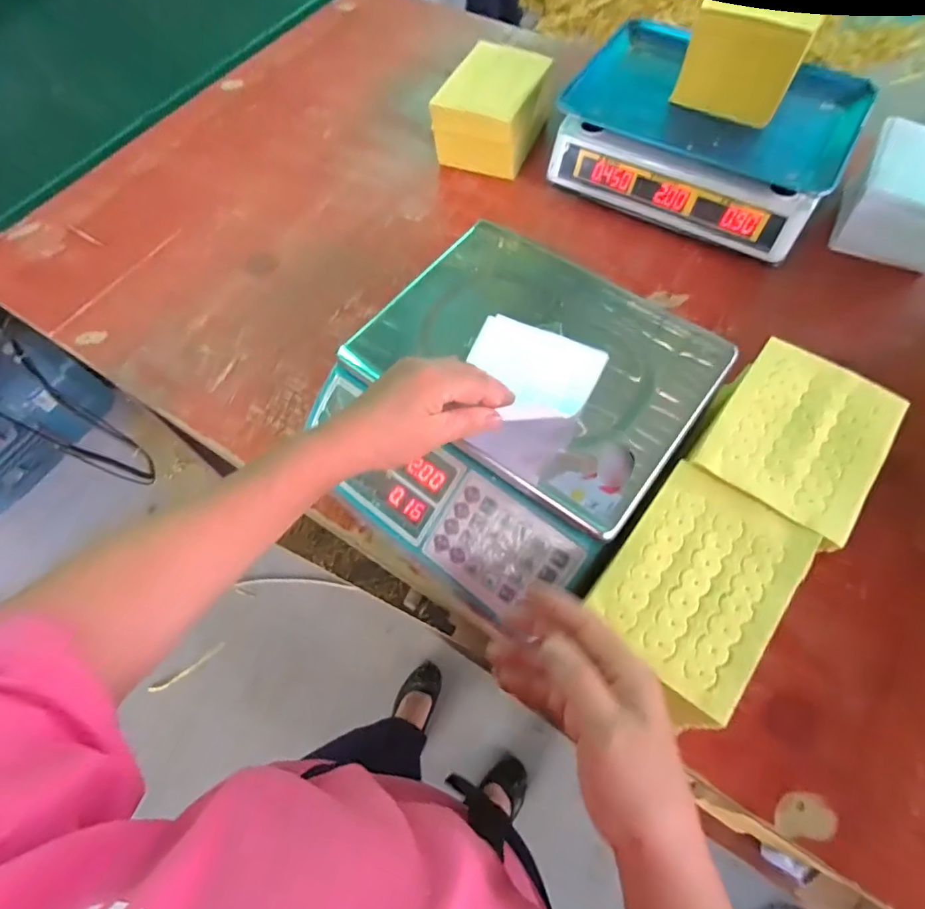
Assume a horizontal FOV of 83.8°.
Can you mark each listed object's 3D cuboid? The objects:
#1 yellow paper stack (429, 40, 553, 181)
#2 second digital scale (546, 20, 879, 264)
[{"bbox_3d":[0.048,-0.481,0.726,0.132,0.092,0.161,22,67,13],"label":"yellow paper stack"},{"bbox_3d":[0.308,-0.407,0.668,0.329,0.105,0.238,29,69,16],"label":"second digital scale"}]

